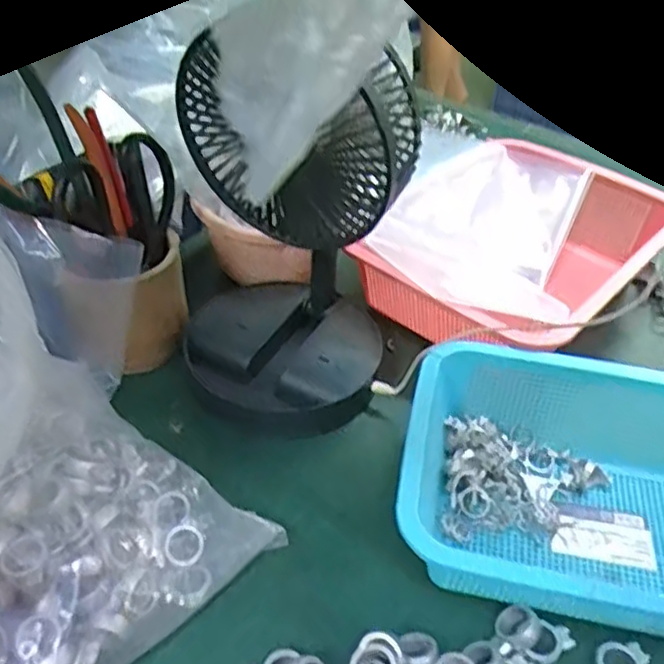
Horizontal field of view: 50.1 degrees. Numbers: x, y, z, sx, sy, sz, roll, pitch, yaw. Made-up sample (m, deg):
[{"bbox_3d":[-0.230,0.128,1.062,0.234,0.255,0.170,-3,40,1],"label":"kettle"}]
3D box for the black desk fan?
[{"bbox_3d":[-0.033,-0.064,0.500,0.154,0.245,0.130,-6,39,-11],"label":"black desk fan"}]

